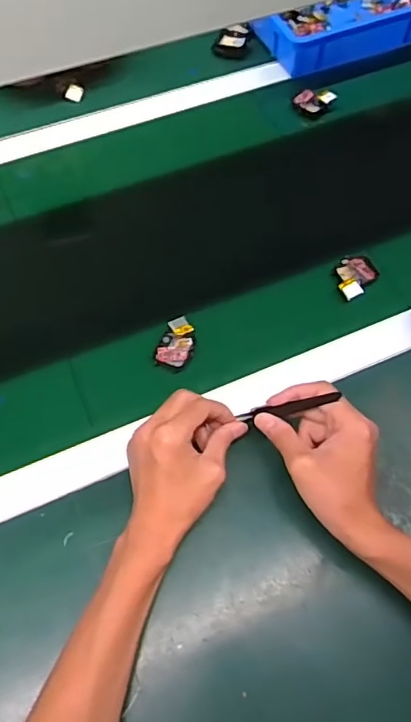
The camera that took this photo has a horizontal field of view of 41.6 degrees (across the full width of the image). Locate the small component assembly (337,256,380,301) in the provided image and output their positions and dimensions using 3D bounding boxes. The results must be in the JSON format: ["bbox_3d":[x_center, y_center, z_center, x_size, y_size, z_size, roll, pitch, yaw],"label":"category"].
[{"bbox_3d":[0.167,-0.096,0.609,0.041,0.012,0.061,36,65,19],"label":"small component assembly"}]

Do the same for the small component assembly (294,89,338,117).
[{"bbox_3d":[0.148,-0.359,0.745,0.050,0.012,0.044,34,64,18],"label":"small component assembly"}]

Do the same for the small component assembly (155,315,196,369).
[{"bbox_3d":[-0.029,-0.020,0.568,0.037,0.014,0.053,18,60,10],"label":"small component assembly"}]

